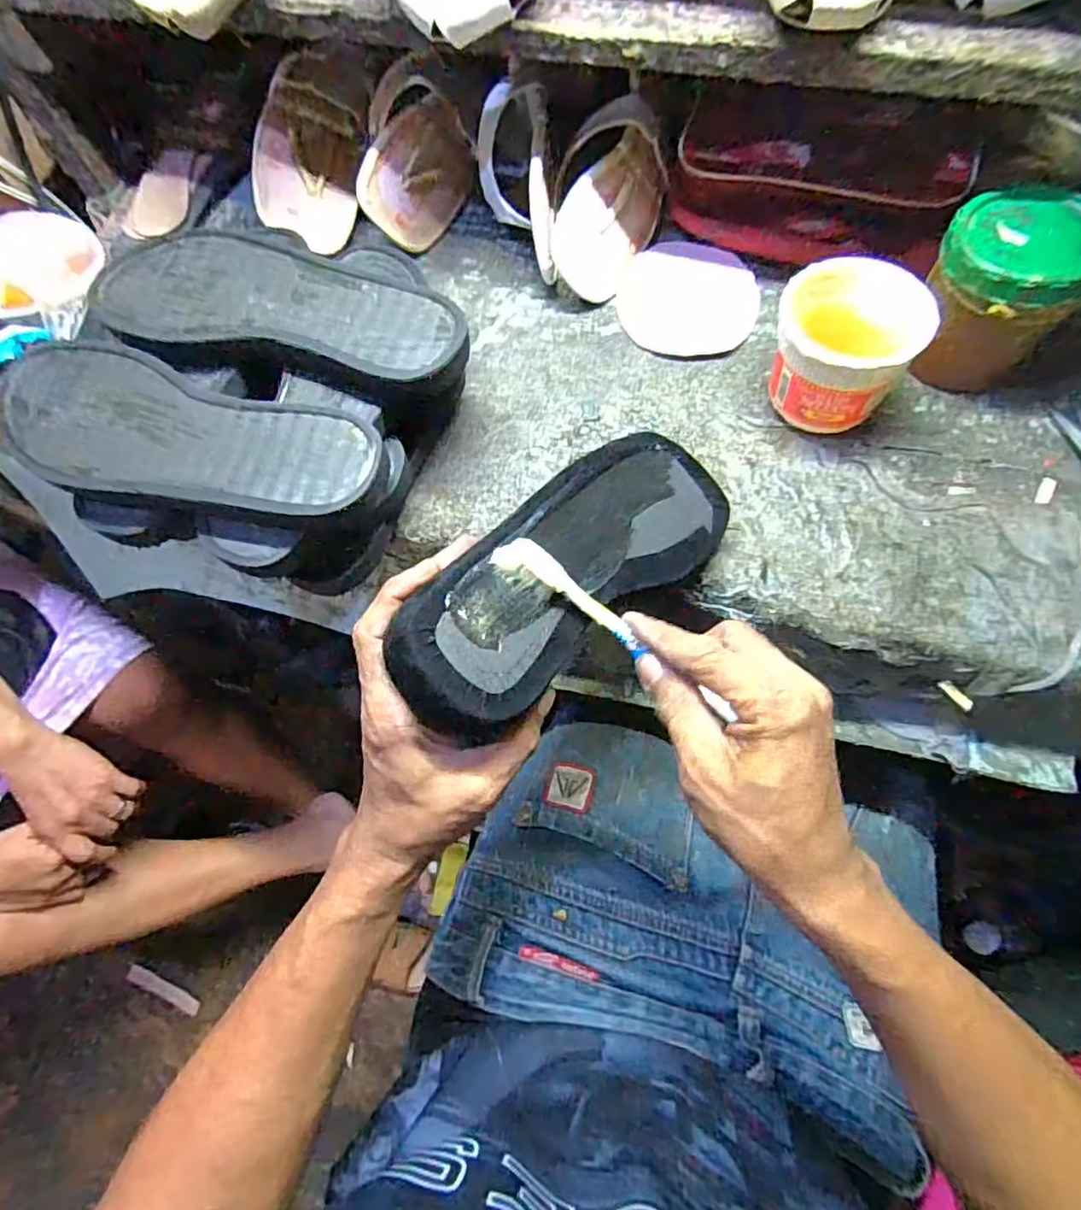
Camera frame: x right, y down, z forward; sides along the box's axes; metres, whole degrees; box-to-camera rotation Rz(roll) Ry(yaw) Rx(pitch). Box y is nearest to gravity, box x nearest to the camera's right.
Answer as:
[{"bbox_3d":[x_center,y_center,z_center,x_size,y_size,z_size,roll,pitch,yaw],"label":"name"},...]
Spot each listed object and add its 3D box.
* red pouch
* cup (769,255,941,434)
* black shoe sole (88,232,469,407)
[{"bbox_3d":[0.221,-0.339,0.498,0.228,0.072,0.114,10,70,7],"label":"red pouch"},{"bbox_3d":[0.203,-0.173,0.431,0.091,0.089,0.082,40,76,16],"label":"cup"},{"bbox_3d":[-0.169,-0.188,0.416,0.254,0.034,0.099,14,71,8],"label":"black shoe sole"}]

